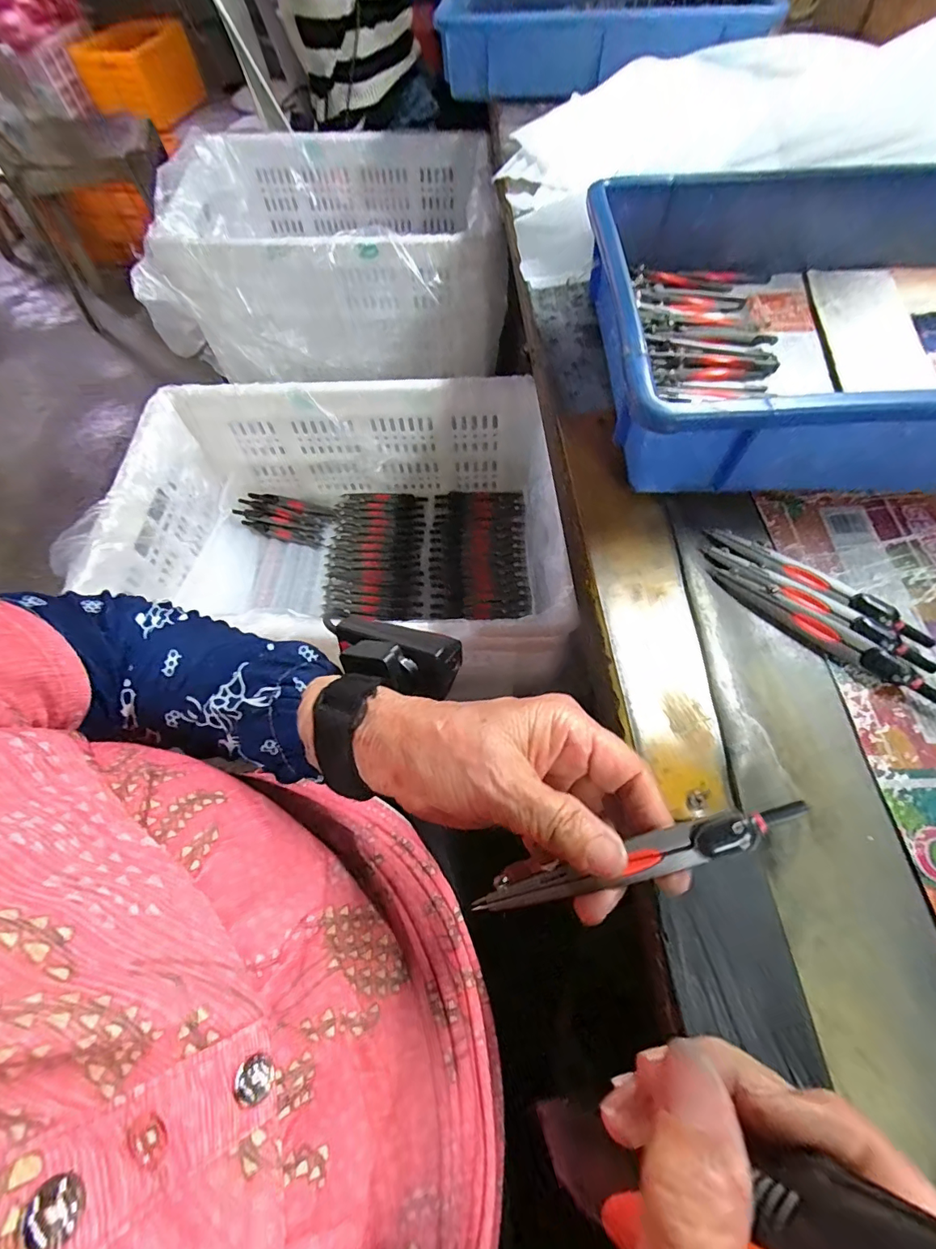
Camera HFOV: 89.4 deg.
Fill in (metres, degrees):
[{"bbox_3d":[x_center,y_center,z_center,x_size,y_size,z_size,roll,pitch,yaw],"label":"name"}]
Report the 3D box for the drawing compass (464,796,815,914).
[{"bbox_3d":[0.064,0.092,0.183,0.128,0.007,0.014,-22,64,8],"label":"drawing compass"}]

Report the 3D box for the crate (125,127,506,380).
[{"bbox_3d":[-0.232,-0.626,0.788,0.524,0.203,0.383,-9,63,-2],"label":"crate"}]

